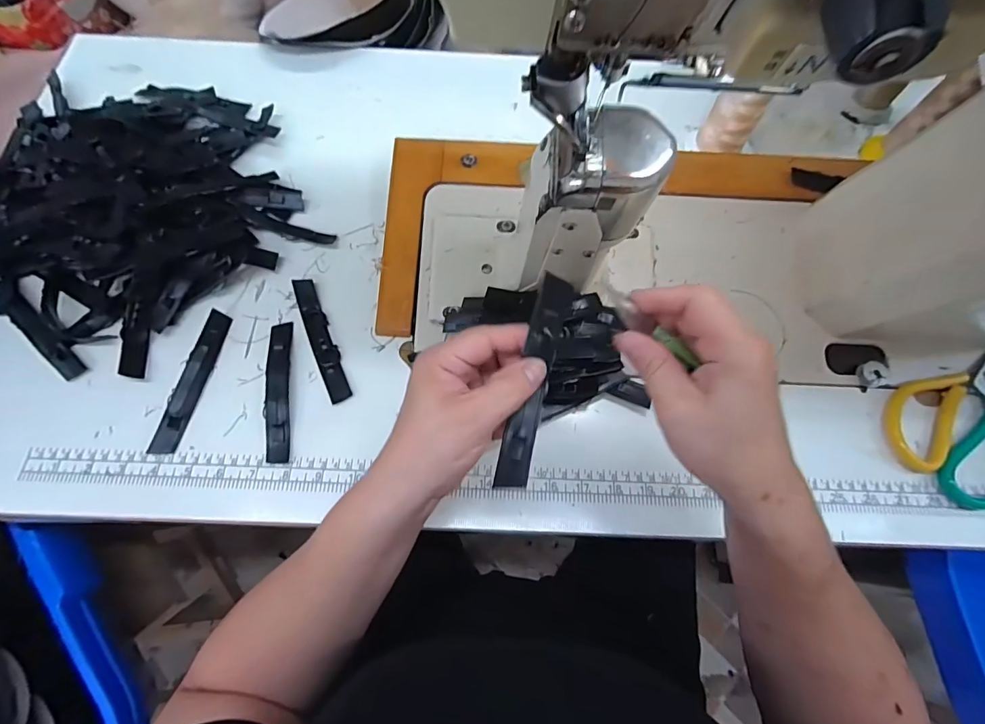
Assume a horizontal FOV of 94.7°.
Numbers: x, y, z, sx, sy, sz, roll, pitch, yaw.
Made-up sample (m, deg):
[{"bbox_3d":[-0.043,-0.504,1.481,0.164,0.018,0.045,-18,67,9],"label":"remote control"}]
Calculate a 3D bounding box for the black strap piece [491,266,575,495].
[{"bbox_3d":[0.024,0.011,0.258,0.018,0.019,0.118,13,87,3],"label":"black strap piece"}]

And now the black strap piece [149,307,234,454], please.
[{"bbox_3d":[-0.250,0.014,0.375,0.018,0.012,0.123,10,68,2],"label":"black strap piece"}]

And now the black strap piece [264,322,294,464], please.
[{"bbox_3d":[-0.178,0.021,0.376,0.019,0.007,0.122,-8,68,-5],"label":"black strap piece"}]

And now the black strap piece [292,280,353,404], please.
[{"bbox_3d":[-0.150,-0.020,0.398,0.020,0.010,0.121,-22,70,-10],"label":"black strap piece"}]

